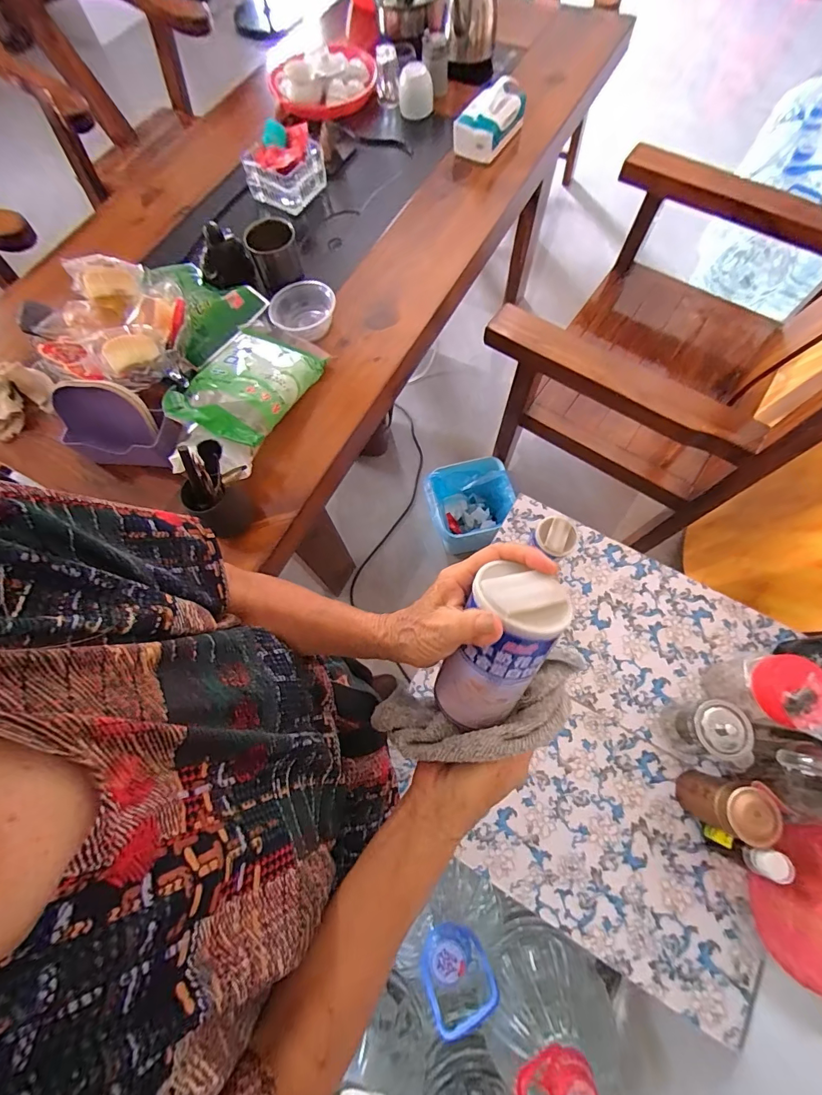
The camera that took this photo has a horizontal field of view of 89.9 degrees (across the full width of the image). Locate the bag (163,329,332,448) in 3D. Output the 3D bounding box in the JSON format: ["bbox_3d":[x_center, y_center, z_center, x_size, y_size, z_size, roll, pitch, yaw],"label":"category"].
[{"bbox_3d":[-0.253,-0.256,0.650,0.155,0.060,0.244,22,60,3],"label":"bag"}]

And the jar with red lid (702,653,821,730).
[{"bbox_3d":[0.507,0.207,0.600,0.077,0.150,0.091,-5,72,0],"label":"jar with red lid"}]

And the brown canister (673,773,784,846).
[{"bbox_3d":[0.427,0.354,0.565,0.062,0.119,0.062,0,72,1],"label":"brown canister"}]

